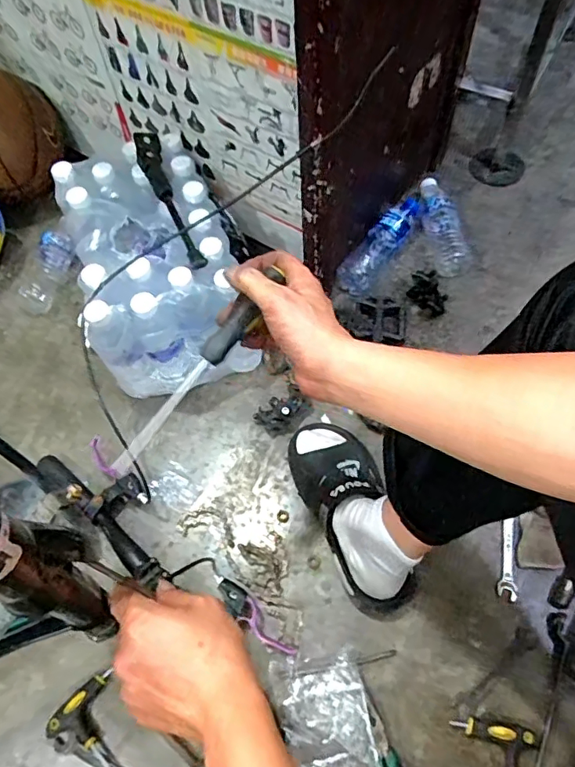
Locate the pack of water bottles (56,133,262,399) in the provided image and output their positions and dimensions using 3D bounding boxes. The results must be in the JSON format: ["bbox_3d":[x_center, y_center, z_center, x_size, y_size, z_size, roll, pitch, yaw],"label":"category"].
[{"bbox_3d":[-0.209,-0.194,0.836,0.223,0.196,0.332,-18,63,-6],"label":"pack of water bottles"}]

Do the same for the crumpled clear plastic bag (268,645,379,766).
[{"bbox_3d":[0.043,0.404,0.643,0.114,0.023,0.128,-7,57,-7],"label":"crumpled clear plastic bag"}]

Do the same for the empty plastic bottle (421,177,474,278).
[{"bbox_3d":[0.292,-0.305,0.983,0.066,0.056,0.222,-7,63,0],"label":"empty plastic bottle"}]

